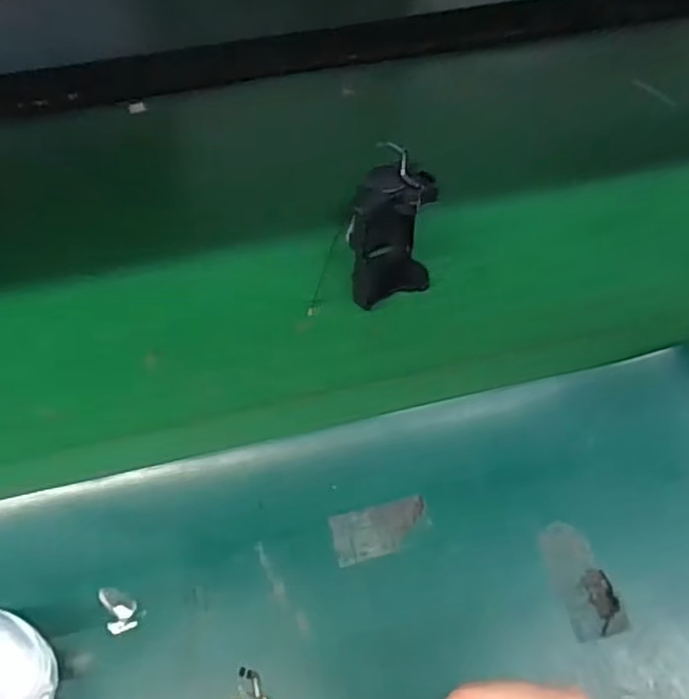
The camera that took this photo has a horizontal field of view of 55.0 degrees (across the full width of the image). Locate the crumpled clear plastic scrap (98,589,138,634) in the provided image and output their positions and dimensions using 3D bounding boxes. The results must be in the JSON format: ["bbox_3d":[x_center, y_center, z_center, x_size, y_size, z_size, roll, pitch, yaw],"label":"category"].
[{"bbox_3d":[-0.093,0.107,0.274,0.013,0.004,0.020,-21,59,-13],"label":"crumpled clear plastic scrap"}]

